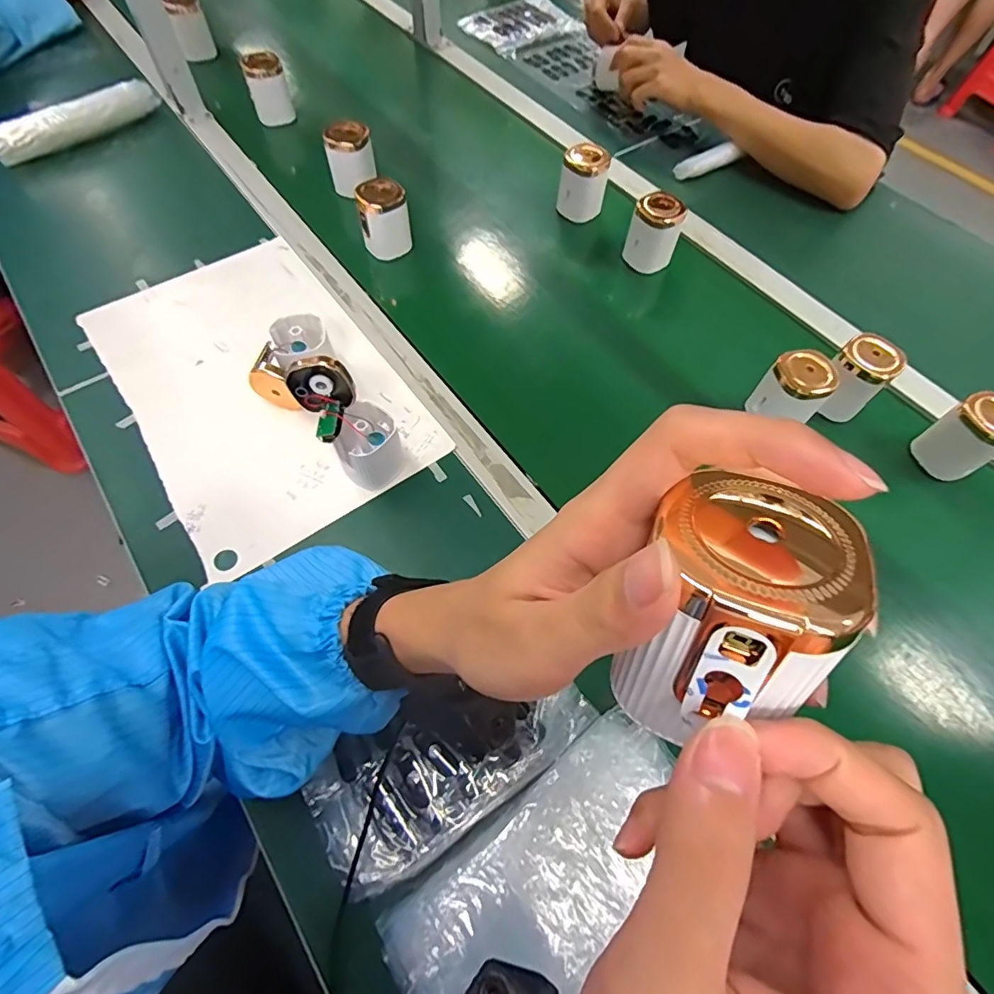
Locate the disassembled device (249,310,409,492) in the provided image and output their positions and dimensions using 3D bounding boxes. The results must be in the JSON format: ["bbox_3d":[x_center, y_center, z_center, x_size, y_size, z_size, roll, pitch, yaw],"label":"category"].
[{"bbox_3d":[-0.170,-0.097,0.494,0.085,0.105,0.183,-32,67,-17],"label":"disassembled device"}]

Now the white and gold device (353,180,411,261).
[{"bbox_3d":[-0.139,-0.348,0.648,0.059,0.082,0.051,-10,63,-7],"label":"white and gold device"}]

